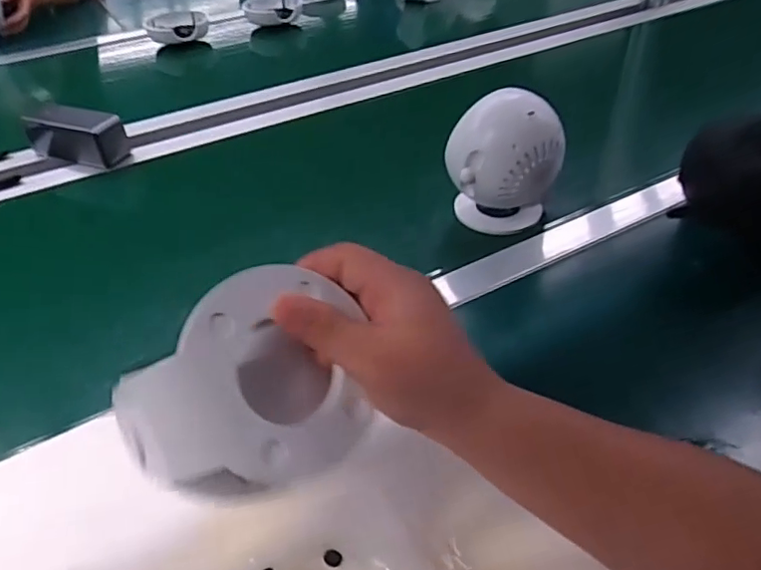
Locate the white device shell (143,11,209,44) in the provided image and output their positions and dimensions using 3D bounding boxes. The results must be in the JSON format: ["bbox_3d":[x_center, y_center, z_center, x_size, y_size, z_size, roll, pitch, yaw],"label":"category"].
[{"bbox_3d":[-0.389,-0.494,1.098,0.113,0.033,0.092,-12,43,-11],"label":"white device shell"}]

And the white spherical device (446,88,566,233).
[{"bbox_3d":[0.123,-0.117,0.584,0.093,0.140,0.090,32,52,32],"label":"white spherical device"}]

